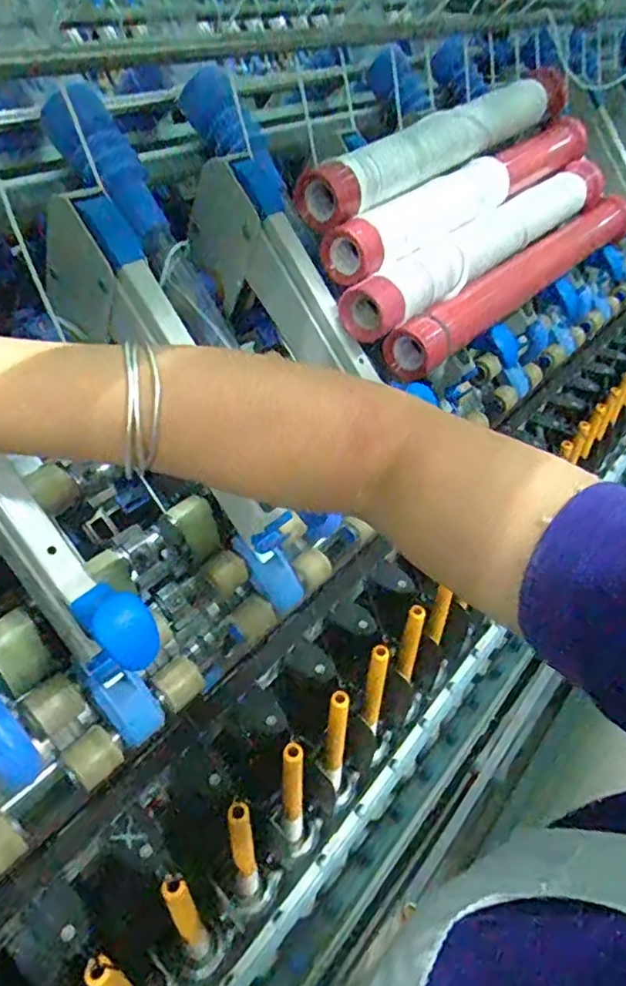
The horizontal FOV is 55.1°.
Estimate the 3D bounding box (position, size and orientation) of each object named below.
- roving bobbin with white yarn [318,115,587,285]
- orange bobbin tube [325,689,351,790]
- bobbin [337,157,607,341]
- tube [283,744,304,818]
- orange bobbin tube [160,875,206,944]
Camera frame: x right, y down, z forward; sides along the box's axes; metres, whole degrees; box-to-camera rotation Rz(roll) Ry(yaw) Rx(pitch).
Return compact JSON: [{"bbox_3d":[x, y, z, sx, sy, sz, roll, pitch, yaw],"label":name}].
[{"bbox_3d":[0.159,-0.302,0.603,0.058,0.066,0.450,29,48,27],"label":"roving bobbin with white yarn"},{"bbox_3d":[0.025,0.266,0.642,0.021,0.176,0.017,6,42,3],"label":"orange bobbin tube"},{"bbox_3d":[0.179,-0.253,0.587,0.054,0.053,0.441,31,49,28],"label":"bobbin"},{"bbox_3d":[-0.020,0.286,0.592,0.018,0.137,0.016,-2,42,-5],"label":"tube"},{"bbox_3d":[-0.111,0.362,0.520,0.020,0.121,0.024,-27,50,-29],"label":"orange bobbin tube"}]

